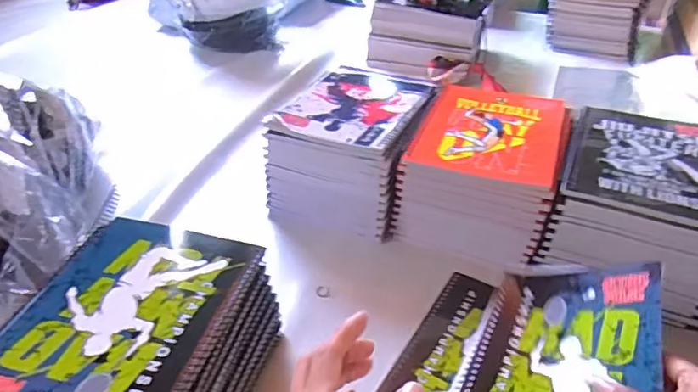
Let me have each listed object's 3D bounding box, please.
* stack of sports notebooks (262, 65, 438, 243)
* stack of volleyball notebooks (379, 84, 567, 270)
[{"bbox_3d":[0.009,-0.073,0.662,0.163,0.099,0.208,13,40,18],"label":"stack of sports notebooks"},{"bbox_3d":[0.161,-0.030,0.617,0.161,0.111,0.193,14,40,20],"label":"stack of volleyball notebooks"}]

